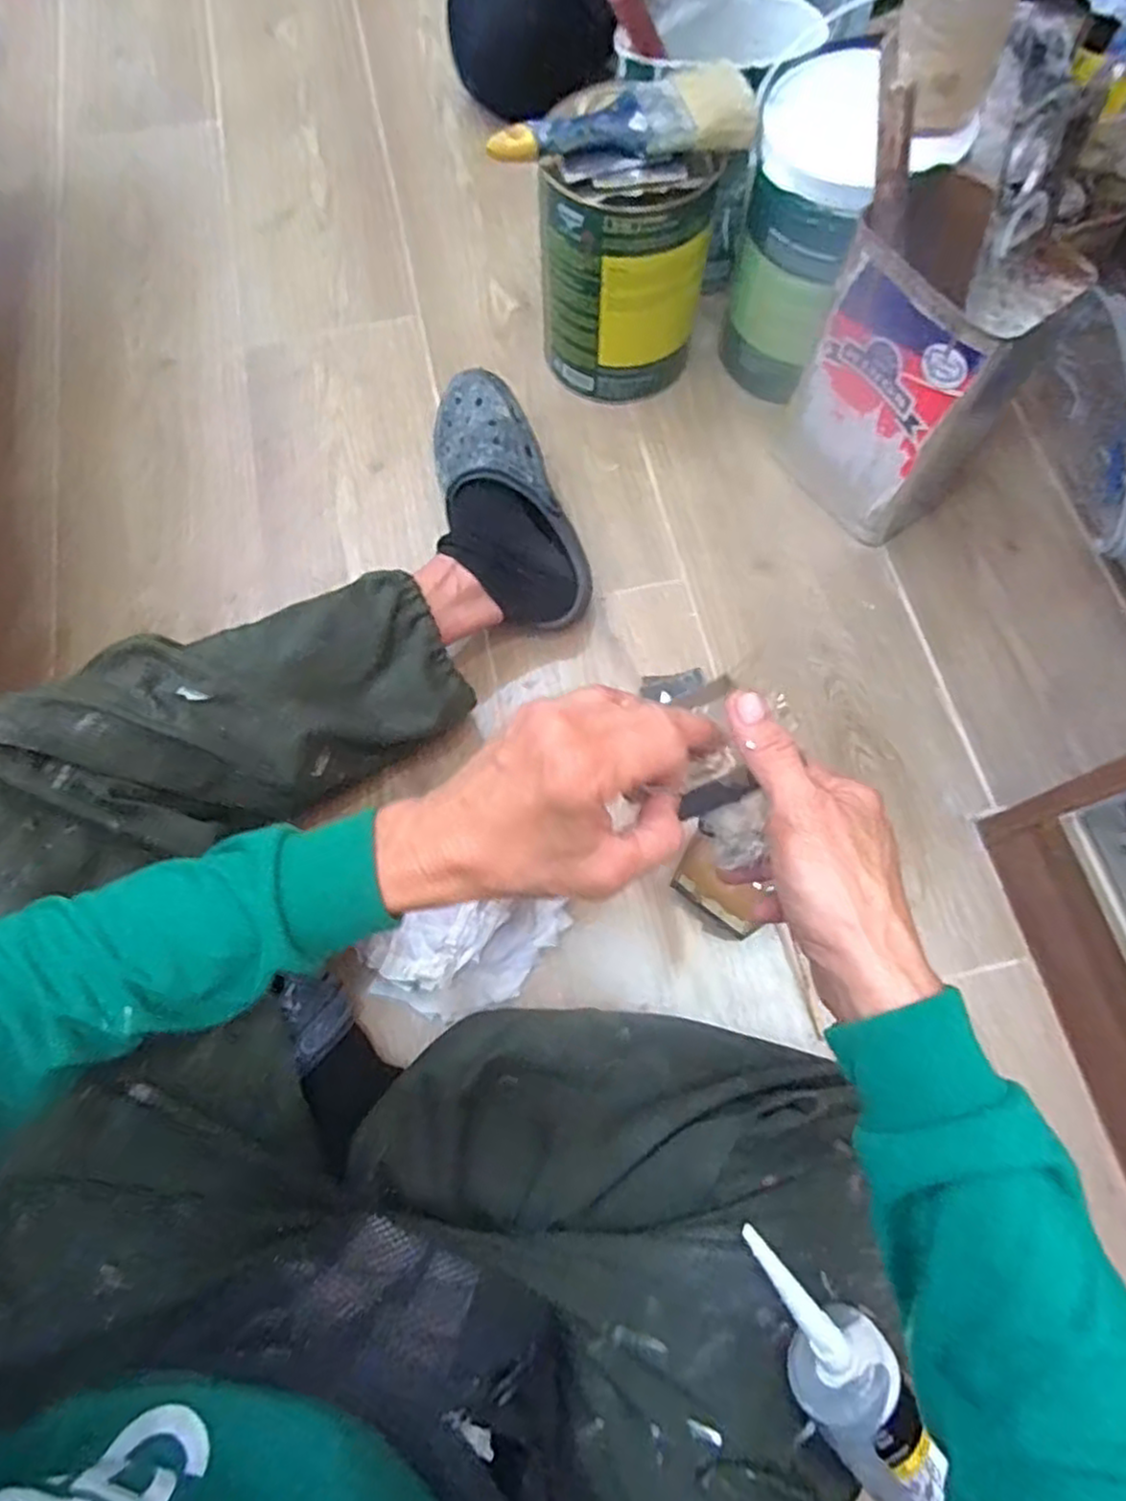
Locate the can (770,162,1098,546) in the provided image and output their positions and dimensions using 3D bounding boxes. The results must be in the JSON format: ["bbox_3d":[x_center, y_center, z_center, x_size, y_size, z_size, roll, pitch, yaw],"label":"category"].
[{"bbox_3d":[0.296,-0.320,0.627,0.108,0.236,0.156,-37,75,-10],"label":"can"}]

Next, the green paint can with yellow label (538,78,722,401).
[{"bbox_3d":[0.063,-0.468,0.695,0.144,0.200,0.144,0,72,1],"label":"green paint can with yellow label"}]

